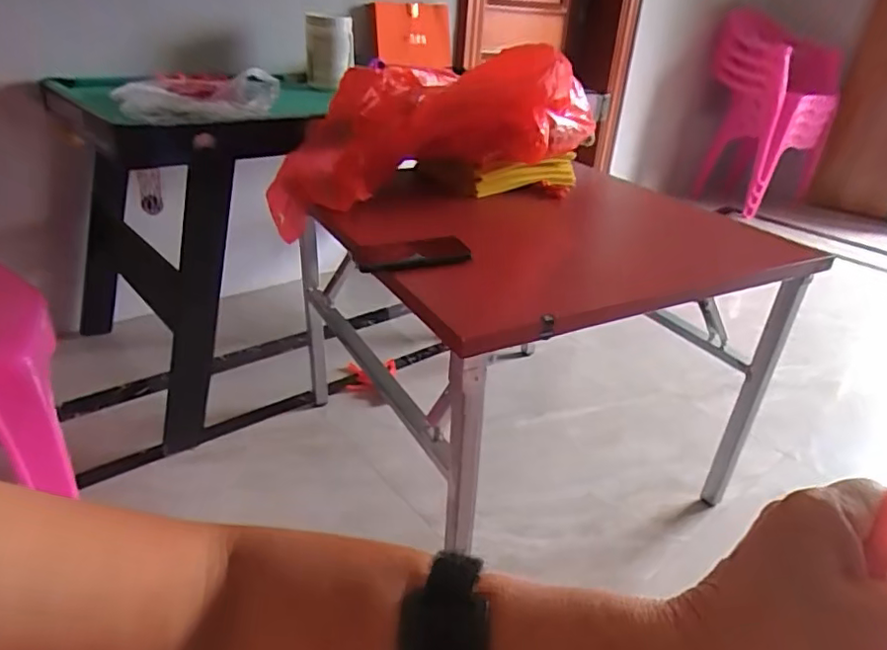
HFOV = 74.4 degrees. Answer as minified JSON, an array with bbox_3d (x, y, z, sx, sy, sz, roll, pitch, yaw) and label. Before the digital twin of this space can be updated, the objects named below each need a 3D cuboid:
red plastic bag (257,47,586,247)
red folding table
[{"bbox_3d":[-0.034,-0.344,1.017,0.574,0.214,0.223,-14,31,5],"label":"red plastic bag"},{"bbox_3d":[0.133,0.010,1.143,0.685,0.550,0.739,-10,31,-21],"label":"red folding table"}]

